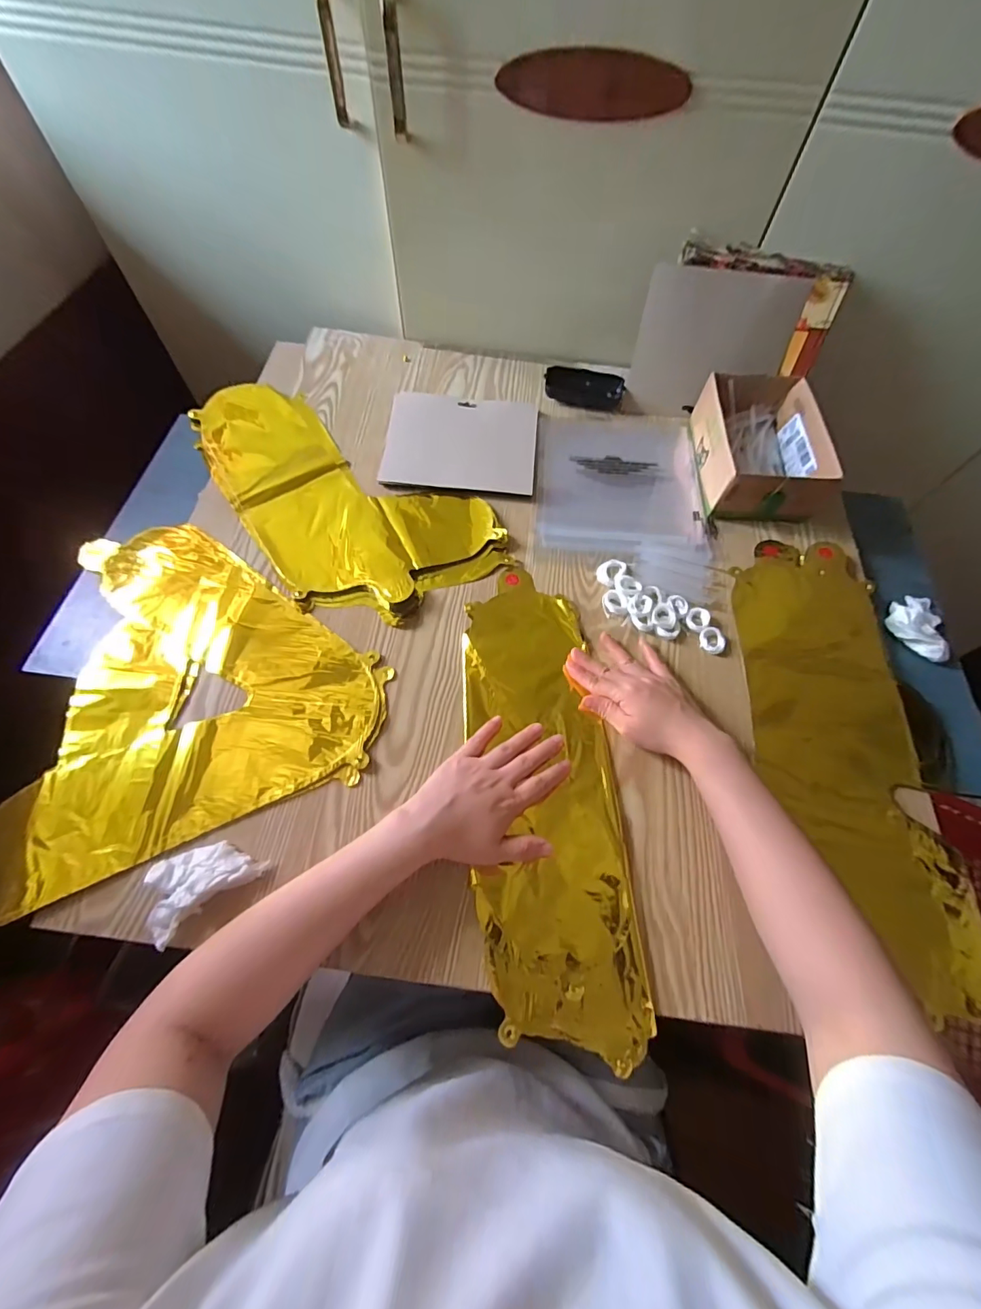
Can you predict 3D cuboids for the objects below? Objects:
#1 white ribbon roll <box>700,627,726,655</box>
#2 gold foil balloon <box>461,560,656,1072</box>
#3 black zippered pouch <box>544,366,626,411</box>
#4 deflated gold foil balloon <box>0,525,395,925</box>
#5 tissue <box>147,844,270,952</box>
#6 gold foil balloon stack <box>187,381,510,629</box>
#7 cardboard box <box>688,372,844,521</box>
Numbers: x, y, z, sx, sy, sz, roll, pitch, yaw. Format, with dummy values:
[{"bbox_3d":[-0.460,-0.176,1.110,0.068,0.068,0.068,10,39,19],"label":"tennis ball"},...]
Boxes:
[{"bbox_3d":[0.235,-0.015,0.504,0.028,0.007,0.027,1,63,-2],"label":"white ribbon roll"},{"bbox_3d":[0.048,0.108,0.448,0.131,0.009,0.424,-4,63,-5],"label":"gold foil balloon"},{"bbox_3d":[0.132,-0.377,0.674,0.108,0.034,0.029,16,64,6],"label":"black zippered pouch"},{"bbox_3d":[-0.312,0.007,0.473,0.353,0.007,0.355,-20,66,-12],"label":"deflated gold foil balloon"},{"bbox_3d":[-0.233,0.177,0.380,0.087,0.020,0.054,-34,70,-18],"label":"tissue"},{"bbox_3d":[-0.187,-0.211,0.582,0.230,0.013,0.410,-34,69,-17],"label":"gold foil balloon stack"},{"bbox_3d":[0.336,-0.262,0.594,0.139,0.064,0.200,5,63,0],"label":"cardboard box"}]

